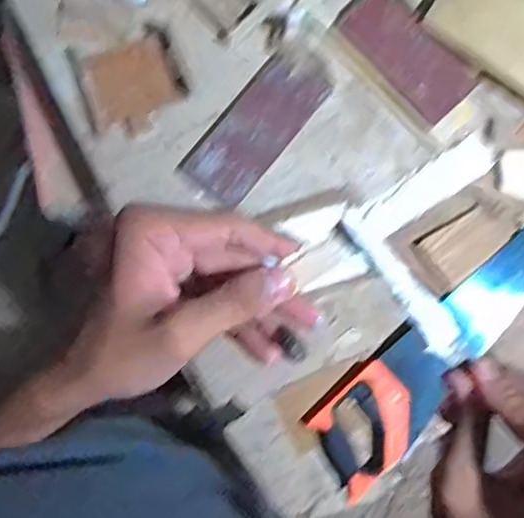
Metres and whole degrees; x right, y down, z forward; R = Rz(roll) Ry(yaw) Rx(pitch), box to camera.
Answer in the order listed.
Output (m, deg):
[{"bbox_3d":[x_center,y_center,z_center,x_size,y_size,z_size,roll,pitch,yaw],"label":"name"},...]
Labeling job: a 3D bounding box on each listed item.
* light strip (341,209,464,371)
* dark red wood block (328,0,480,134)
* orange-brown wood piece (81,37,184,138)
[{"bbox_3d":[0.068,0.014,0.322,0.017,0.009,0.087,-39,93,-7],"label":"light strip"},{"bbox_3d":[0.195,-0.277,0.932,0.192,0.029,0.103,44,82,5],"label":"dark red wood block"},{"bbox_3d":[-0.179,-0.234,0.925,0.120,0.014,0.118,-24,82,-6],"label":"orange-brown wood piece"}]

